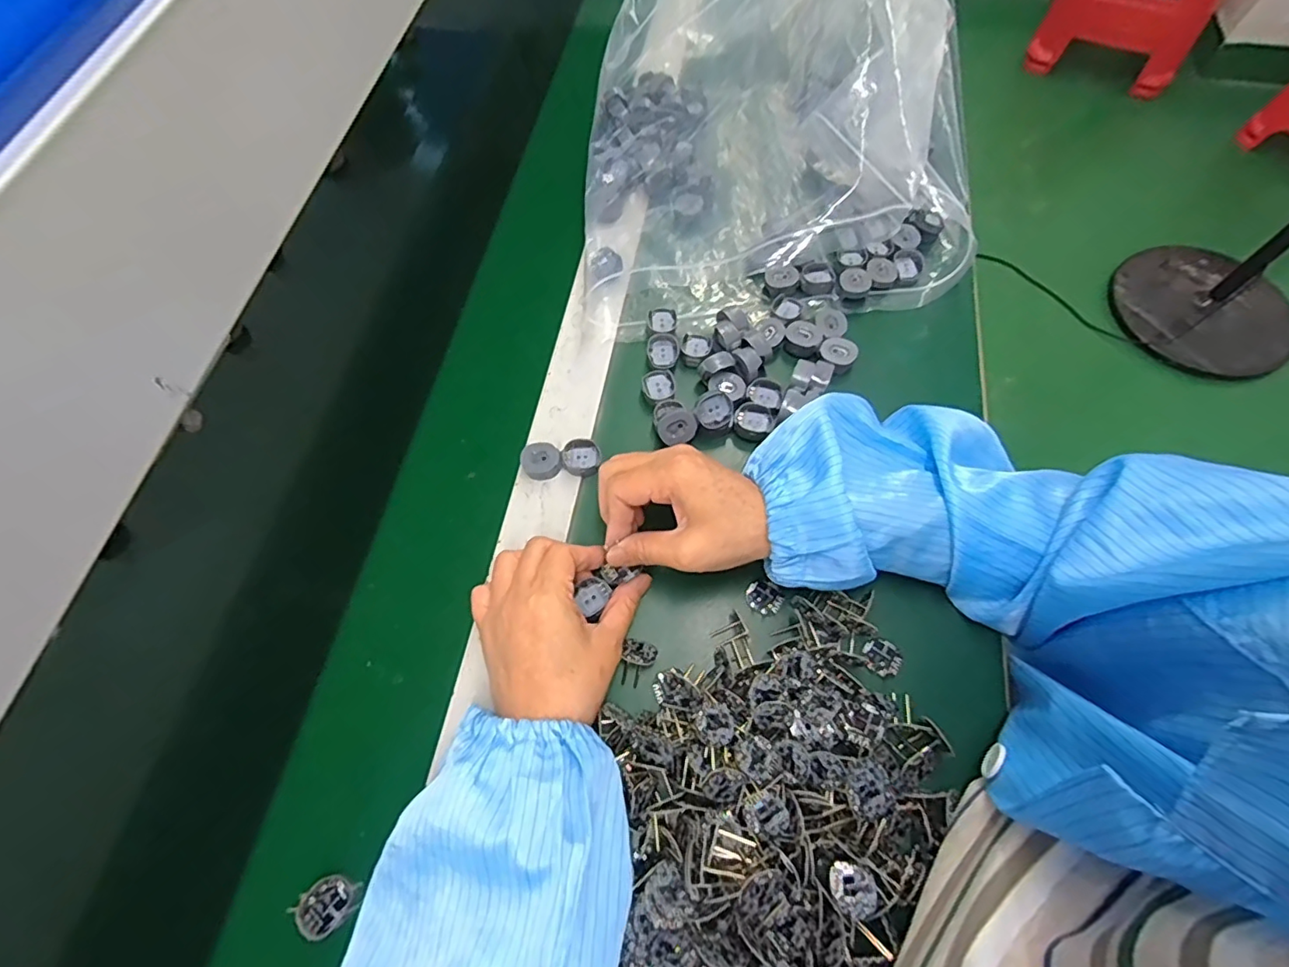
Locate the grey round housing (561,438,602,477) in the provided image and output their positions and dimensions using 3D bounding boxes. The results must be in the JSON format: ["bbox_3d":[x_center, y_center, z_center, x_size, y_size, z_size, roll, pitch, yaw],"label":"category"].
[{"bbox_3d":[-0.047,-0.019,0.419,0.028,0.011,0.027,-1,65,1],"label":"grey round housing"}]

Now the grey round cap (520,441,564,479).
[{"bbox_3d":[-0.077,-0.016,0.417,0.029,0.016,0.025,-7,65,-2],"label":"grey round cap"}]

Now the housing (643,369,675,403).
[{"bbox_3d":[0.011,-0.077,0.444,0.025,0.015,0.027,-1,65,1],"label":"housing"}]

